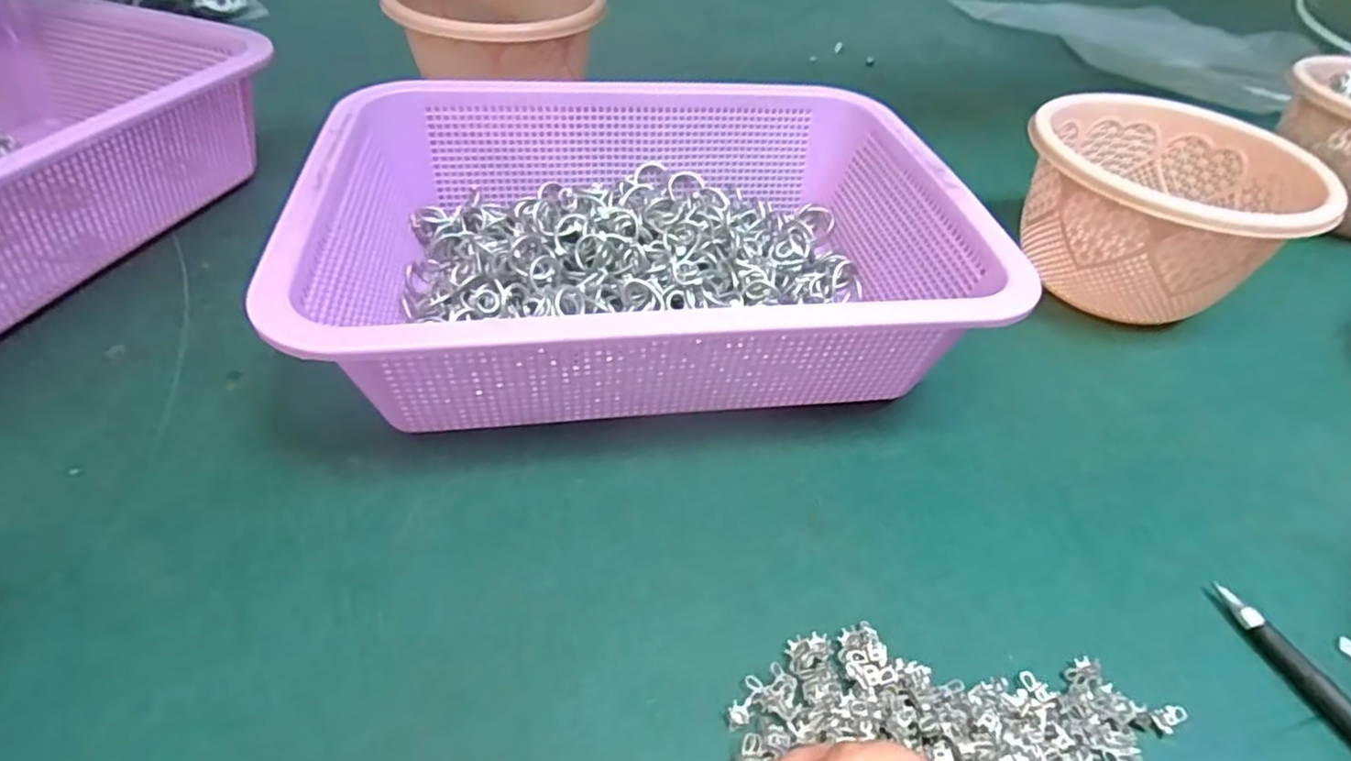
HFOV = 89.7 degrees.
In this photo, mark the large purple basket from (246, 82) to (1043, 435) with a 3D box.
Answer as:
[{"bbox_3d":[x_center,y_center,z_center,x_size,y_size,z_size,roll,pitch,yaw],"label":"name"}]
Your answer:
[{"bbox_3d":[-0.016,-0.066,0.340,0.292,0.083,0.223,-3,46,-10],"label":"large purple basket"}]

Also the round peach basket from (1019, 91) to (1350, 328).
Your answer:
[{"bbox_3d":[0.266,-0.095,0.392,0.135,0.086,0.133,3,45,-3],"label":"round peach basket"}]

